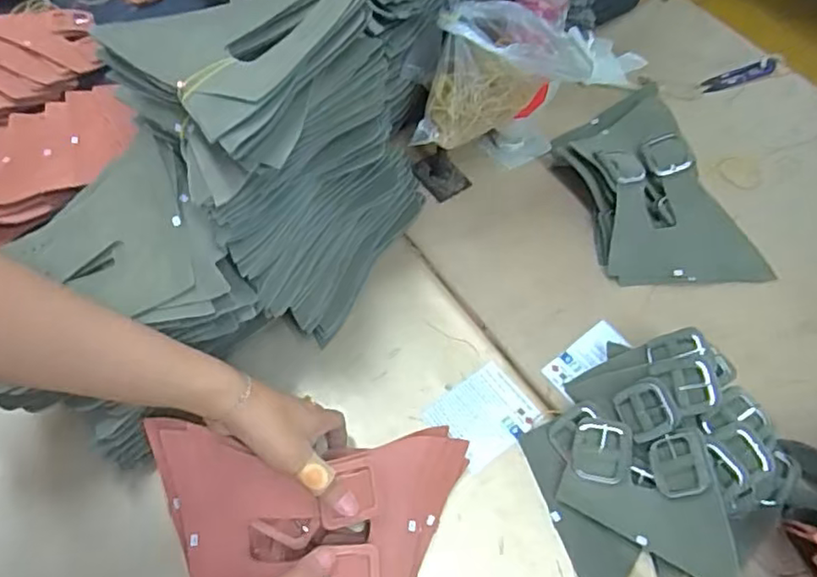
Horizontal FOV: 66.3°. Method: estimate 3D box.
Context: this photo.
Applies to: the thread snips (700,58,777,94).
[{"bbox_3d":[0.405,-0.261,0.762,0.096,0.012,0.020,-16,61,-7],"label":"thread snips"}]

